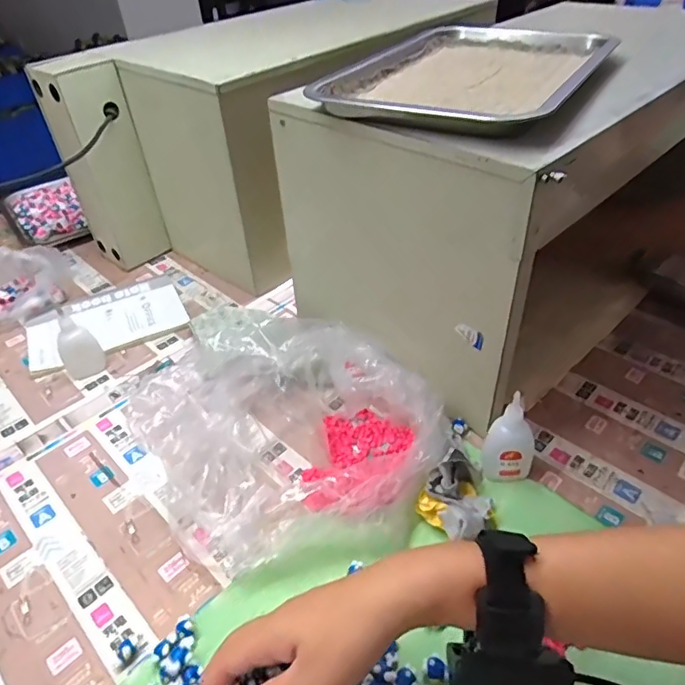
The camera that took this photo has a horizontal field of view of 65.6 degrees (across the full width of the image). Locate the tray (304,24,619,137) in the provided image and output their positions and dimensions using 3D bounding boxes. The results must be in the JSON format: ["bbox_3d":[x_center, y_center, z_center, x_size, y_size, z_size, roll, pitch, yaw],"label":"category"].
[{"bbox_3d":[0.118,-0.249,0.497,0.190,0.027,0.285,20,46,25],"label":"tray"}]

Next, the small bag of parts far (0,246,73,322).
[{"bbox_3d":[-0.486,-0.095,0.760,0.164,0.056,0.163,-29,43,-27],"label":"small bag of parts far"}]

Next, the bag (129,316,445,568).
[{"bbox_3d":[-0.045,0.070,0.489,0.281,0.119,0.204,-14,41,-12],"label":"bag"}]

